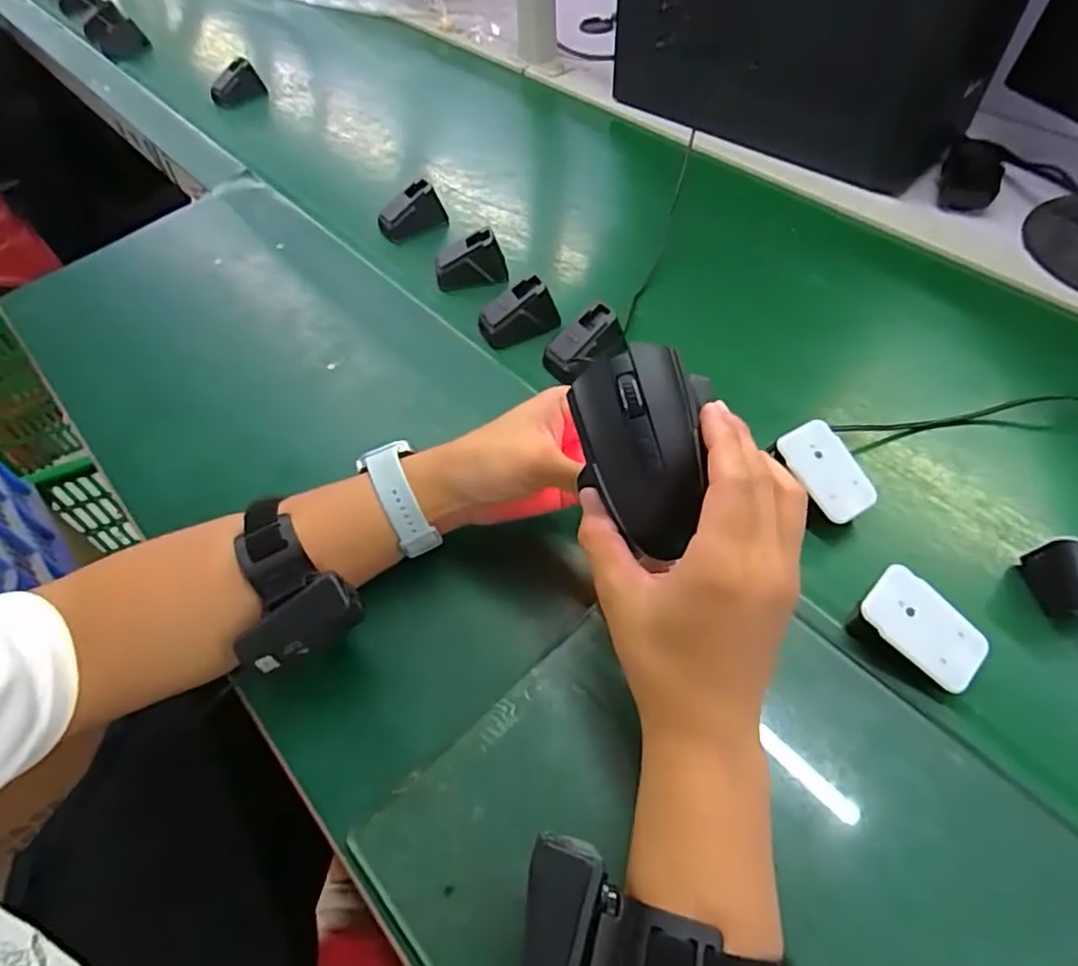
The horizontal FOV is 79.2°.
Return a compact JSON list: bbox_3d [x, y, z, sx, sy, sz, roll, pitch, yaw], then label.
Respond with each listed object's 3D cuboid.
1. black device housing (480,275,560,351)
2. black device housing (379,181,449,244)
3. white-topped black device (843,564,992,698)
[{"bbox_3d":[-0.017,-0.149,0.570,0.069,0.042,0.028,-20,55,-11],"label":"black device housing"},{"bbox_3d":[-0.133,-0.281,0.679,0.069,0.045,0.026,-20,55,-11],"label":"black device housing"},{"bbox_3d":[0.220,0.086,0.378,0.070,0.040,0.046,35,63,25],"label":"white-topped black device"}]

